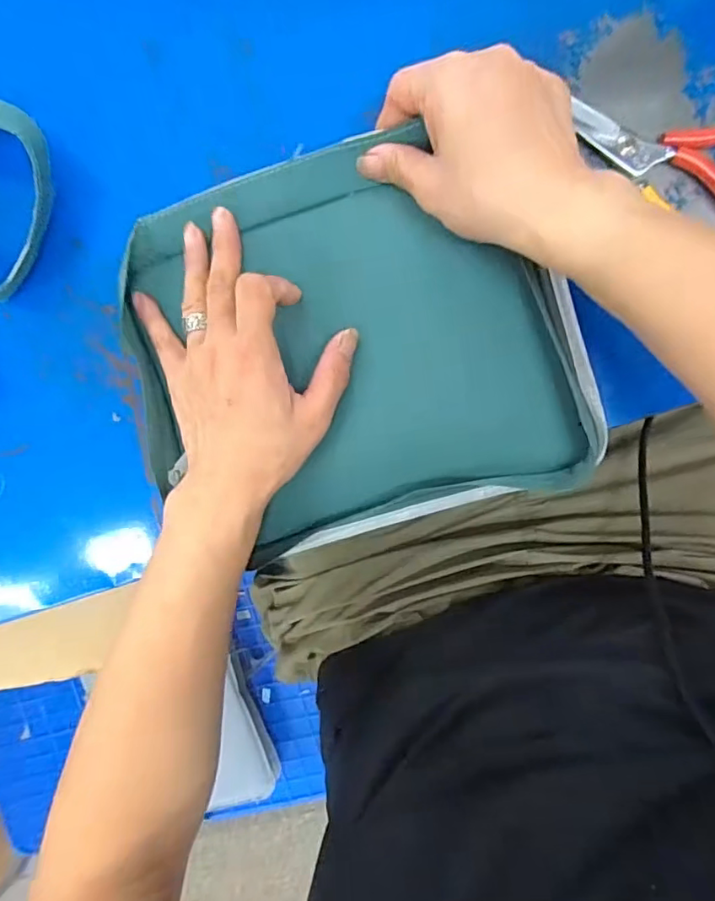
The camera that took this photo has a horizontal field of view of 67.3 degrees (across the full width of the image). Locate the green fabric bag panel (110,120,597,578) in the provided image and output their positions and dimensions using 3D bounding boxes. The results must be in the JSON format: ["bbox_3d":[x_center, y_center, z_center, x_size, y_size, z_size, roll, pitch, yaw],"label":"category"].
[{"bbox_3d":[-0.007,-0.065,0.359,0.288,0.034,0.245,-15,95,7],"label":"green fabric bag panel"}]

